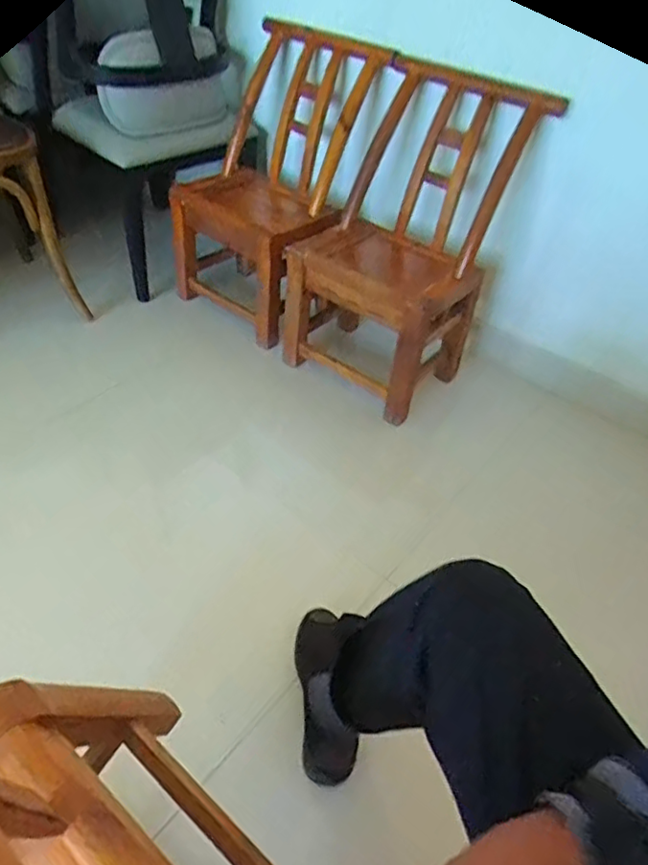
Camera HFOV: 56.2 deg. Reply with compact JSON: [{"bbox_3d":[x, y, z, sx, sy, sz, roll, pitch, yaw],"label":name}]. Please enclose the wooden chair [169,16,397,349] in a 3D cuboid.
[{"bbox_3d":[-0.139,-0.604,1.510,0.372,0.625,0.394,-31,55,-33],"label":"wooden chair"}]

